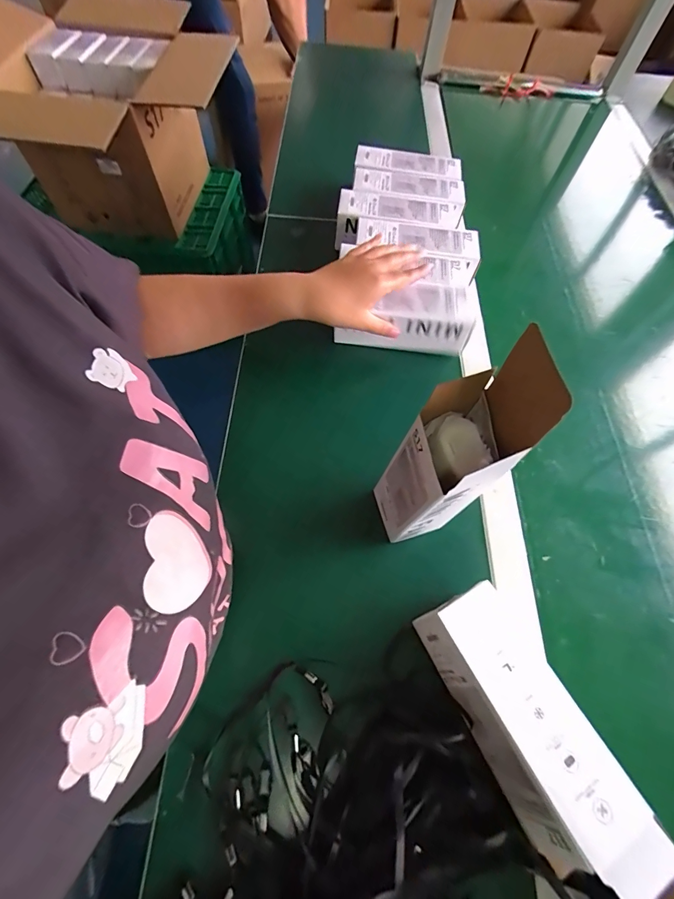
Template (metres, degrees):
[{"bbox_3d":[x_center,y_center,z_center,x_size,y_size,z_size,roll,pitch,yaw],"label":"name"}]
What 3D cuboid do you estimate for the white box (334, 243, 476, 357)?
[{"bbox_3d":[0.089,-0.181,0.496,0.173,0.064,0.071,10,63,1],"label":"white box"}]

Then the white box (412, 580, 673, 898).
[{"bbox_3d":[0.150,0.219,0.299,0.077,0.078,0.209,-25,68,-15],"label":"white box"}]

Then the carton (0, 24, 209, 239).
[{"bbox_3d":[-0.642,-0.890,1.055,0.387,0.305,0.391,6,63,-1],"label":"carton"}]

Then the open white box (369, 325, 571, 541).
[{"bbox_3d":[0.083,0.016,0.305,0.061,0.238,0.080,-8,64,-8],"label":"open white box"}]

